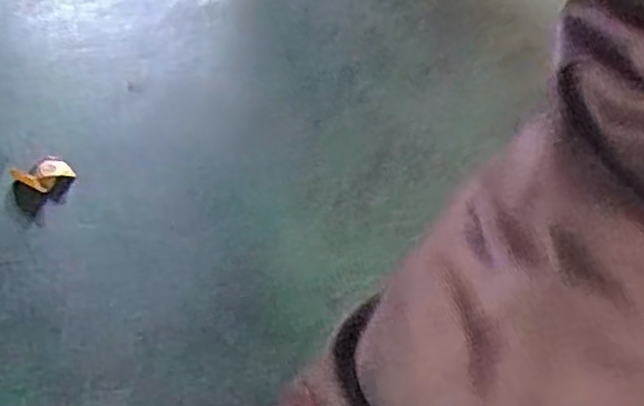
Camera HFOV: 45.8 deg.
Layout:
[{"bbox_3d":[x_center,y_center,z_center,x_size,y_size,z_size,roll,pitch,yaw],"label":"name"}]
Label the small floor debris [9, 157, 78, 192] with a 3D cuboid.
[{"bbox_3d":[-0.136,-0.016,0.372,0.024,0.004,0.022,-30,57,-30],"label":"small floor debris"}]

